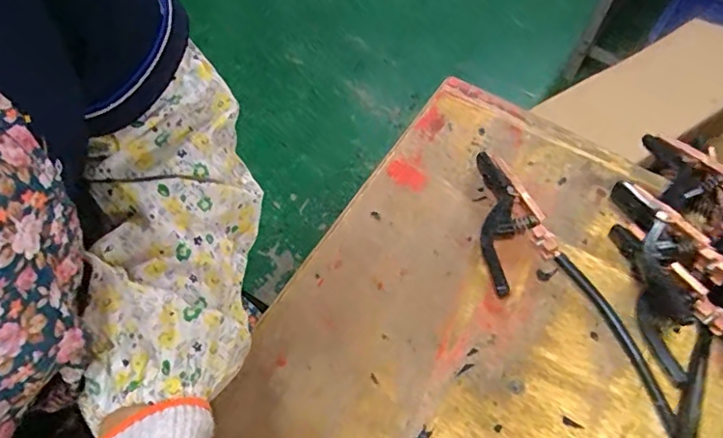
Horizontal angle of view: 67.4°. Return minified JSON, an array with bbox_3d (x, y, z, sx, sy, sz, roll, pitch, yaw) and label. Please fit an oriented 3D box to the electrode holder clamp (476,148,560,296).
[{"bbox_3d":[0.114,0.001,0.424,0.051,0.024,0.115,-8,59,-7],"label":"electrode holder clamp"}]

